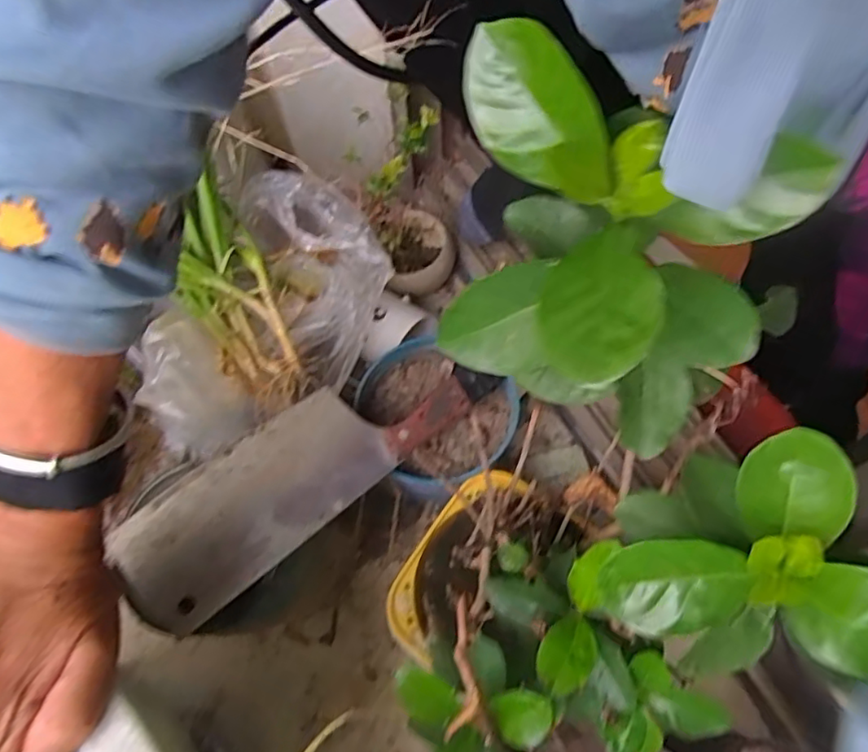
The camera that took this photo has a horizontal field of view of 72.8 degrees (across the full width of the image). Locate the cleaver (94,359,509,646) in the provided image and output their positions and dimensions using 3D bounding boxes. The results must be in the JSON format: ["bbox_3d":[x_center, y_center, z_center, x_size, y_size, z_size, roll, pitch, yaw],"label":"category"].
[{"bbox_3d":[-0.088,0.060,0.432,0.278,0.021,0.090,-36,64,-25],"label":"cleaver"}]

